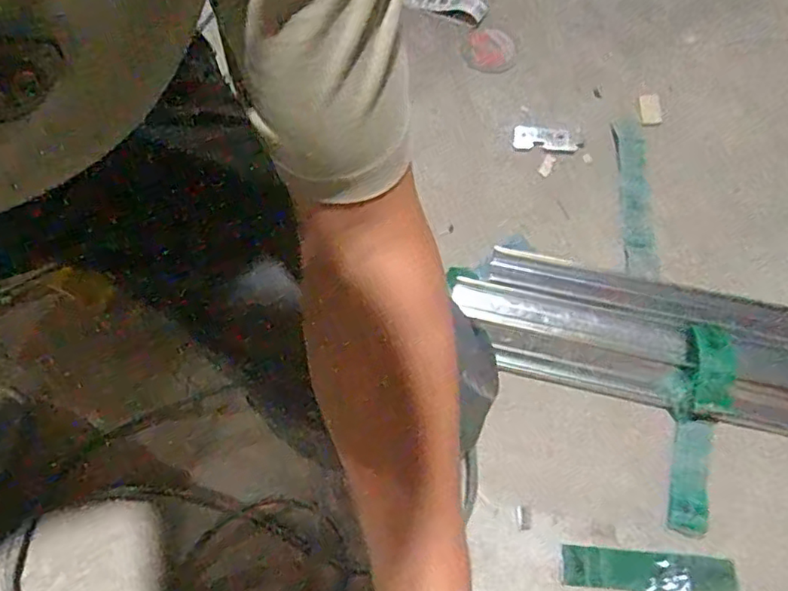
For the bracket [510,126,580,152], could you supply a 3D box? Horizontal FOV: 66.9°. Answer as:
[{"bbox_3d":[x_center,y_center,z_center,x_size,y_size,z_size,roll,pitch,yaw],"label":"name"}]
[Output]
[{"bbox_3d":[0.212,-0.219,0.834,0.091,0.011,0.034,8,69,3],"label":"bracket"}]

